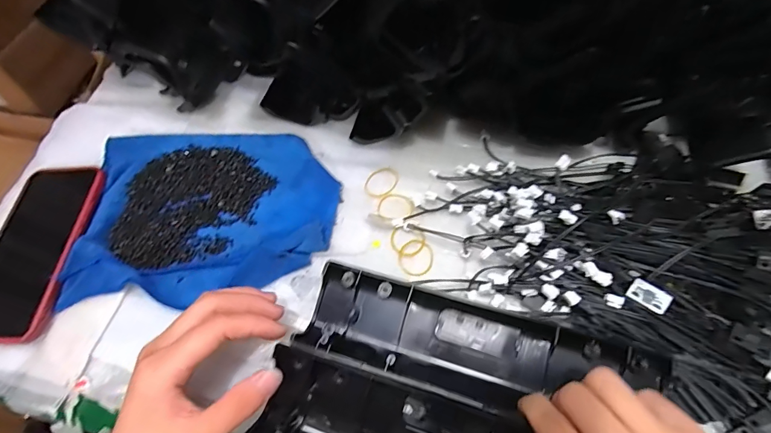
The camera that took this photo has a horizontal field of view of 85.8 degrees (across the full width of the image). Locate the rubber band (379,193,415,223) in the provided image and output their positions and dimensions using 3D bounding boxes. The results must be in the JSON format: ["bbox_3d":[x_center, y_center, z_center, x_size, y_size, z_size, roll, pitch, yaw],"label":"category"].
[{"bbox_3d":[0.010,-0.009,0.364,0.031,0.006,0.028,-5,59,0],"label":"rubber band"}]

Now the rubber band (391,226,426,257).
[{"bbox_3d":[0.018,0.022,0.348,0.028,0.007,0.023,10,60,9],"label":"rubber band"}]

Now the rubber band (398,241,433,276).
[{"bbox_3d":[0.025,0.034,0.343,0.029,0.004,0.031,-2,61,4],"label":"rubber band"}]

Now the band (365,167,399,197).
[{"bbox_3d":[-0.003,-0.032,0.375,0.026,0.004,0.034,39,71,23],"label":"band"}]

